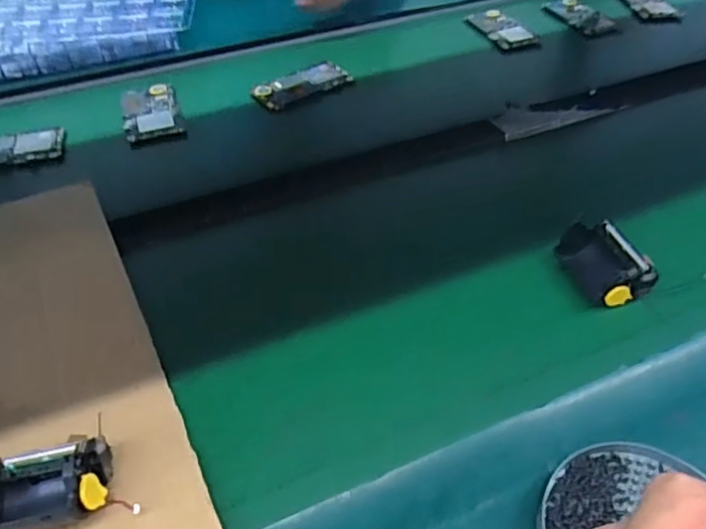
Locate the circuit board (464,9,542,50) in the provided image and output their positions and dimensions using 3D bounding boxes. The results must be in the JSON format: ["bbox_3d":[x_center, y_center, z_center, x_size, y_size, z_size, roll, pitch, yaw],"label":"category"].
[{"bbox_3d":[0.218,-0.346,0.876,0.064,0.011,0.113,-13,45,-12],"label":"circuit board"}]

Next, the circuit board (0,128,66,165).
[{"bbox_3d":[-0.382,-0.127,0.661,0.121,0.005,0.057,-13,49,-13],"label":"circuit board"}]

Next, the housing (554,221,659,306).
[{"bbox_3d":[0.209,-0.002,0.500,0.046,0.032,0.073,-12,45,-11],"label":"housing"}]

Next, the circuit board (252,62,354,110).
[{"bbox_3d":[-0.066,-0.231,0.762,0.125,0.011,0.061,-27,50,-25],"label":"circuit board"}]

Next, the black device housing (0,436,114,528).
[{"bbox_3d":[-0.186,0.130,0.352,0.074,0.047,0.052,-8,44,-7],"label":"black device housing"}]

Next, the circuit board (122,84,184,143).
[{"bbox_3d":[-0.242,-0.184,0.719,0.063,0.006,0.118,-13,45,-13],"label":"circuit board"}]

